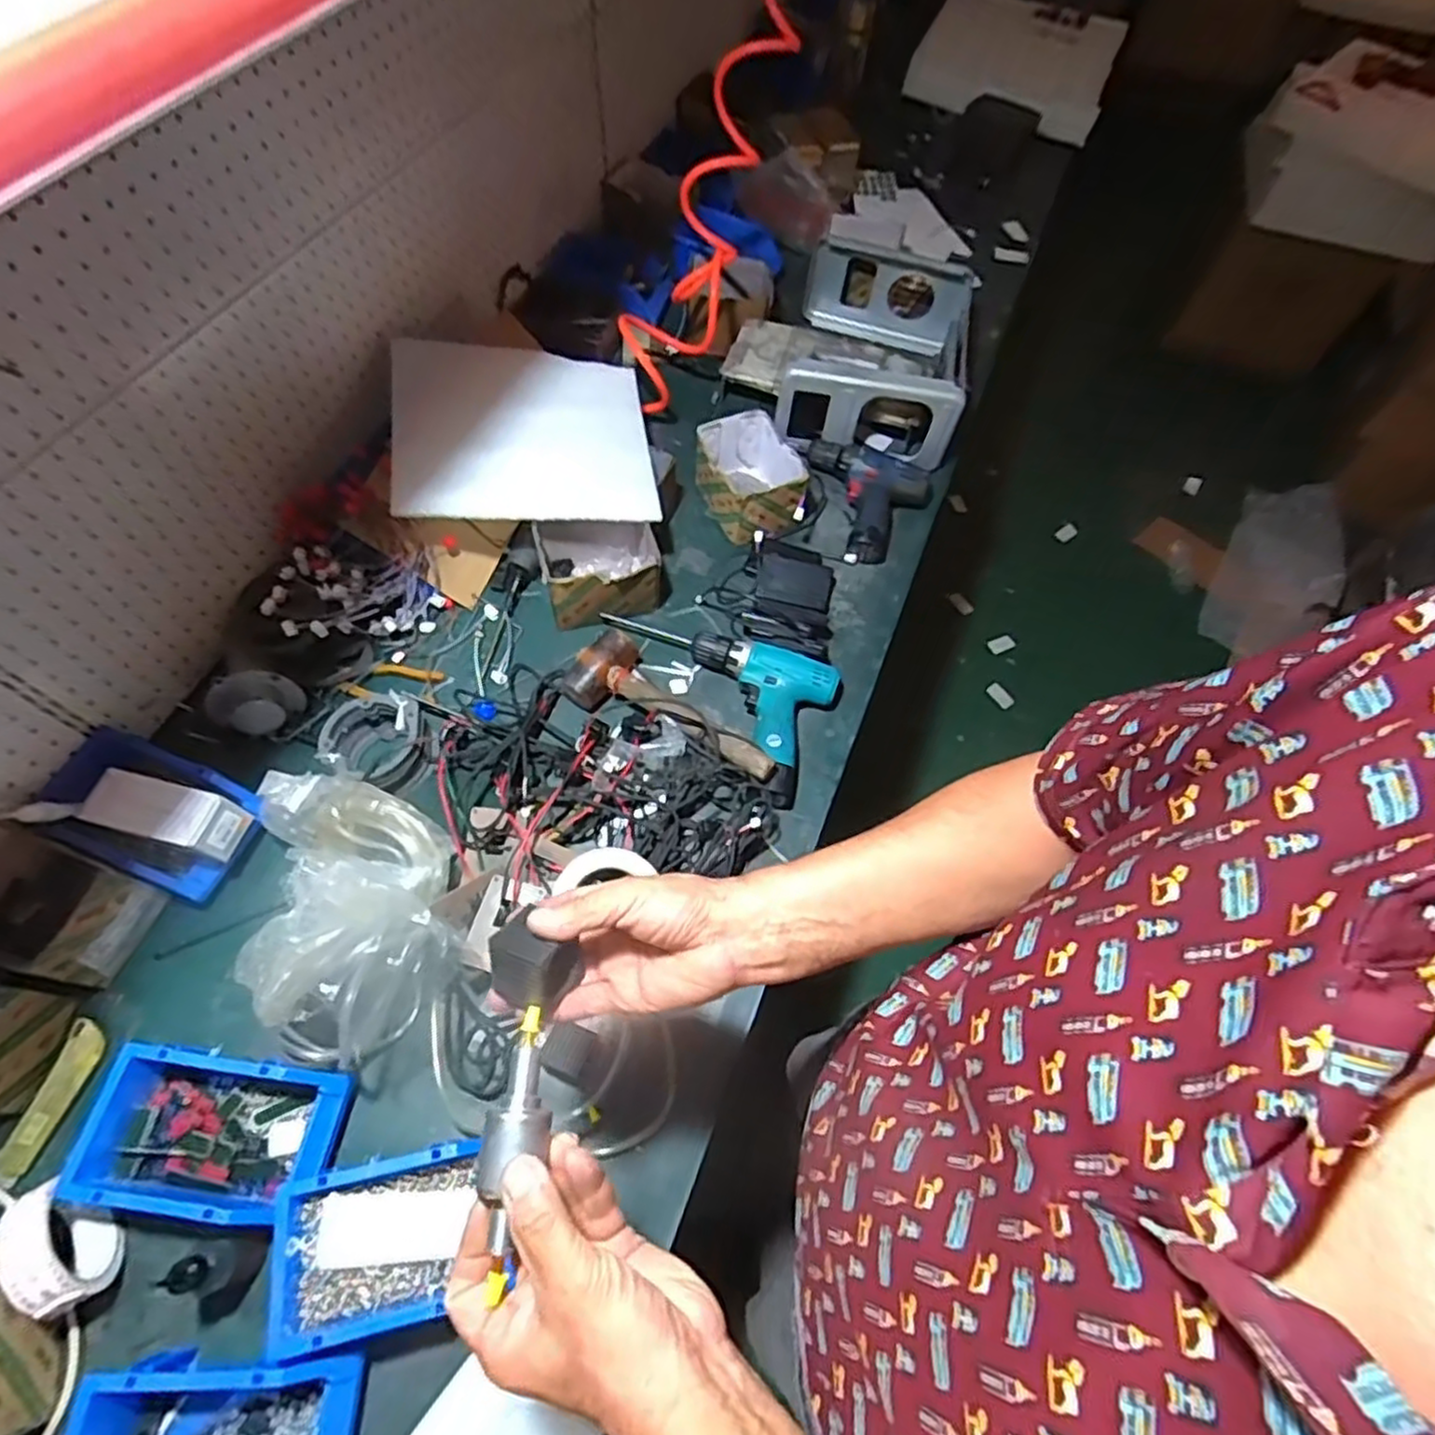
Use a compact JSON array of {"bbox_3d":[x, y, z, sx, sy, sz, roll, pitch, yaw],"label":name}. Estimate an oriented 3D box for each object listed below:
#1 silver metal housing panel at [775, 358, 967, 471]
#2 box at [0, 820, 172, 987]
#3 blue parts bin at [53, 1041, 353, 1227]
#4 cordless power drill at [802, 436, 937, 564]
[{"bbox_3d":[0.217,-0.444,1.060,0.257,0.129,0.074,10,62,2],"label":"silver metal housing panel"},{"bbox_3d":[-0.635,0.181,0.692,0.148,0.103,0.105,18,62,6],"label":"box"},{"bbox_3d":[-0.427,0.355,0.620,0.195,0.064,0.117,8,62,1],"label":"blue parts bin"},{"bbox_3d":[0.206,-0.310,1.036,0.184,0.069,0.183,18,62,6],"label":"cordless power drill"}]

